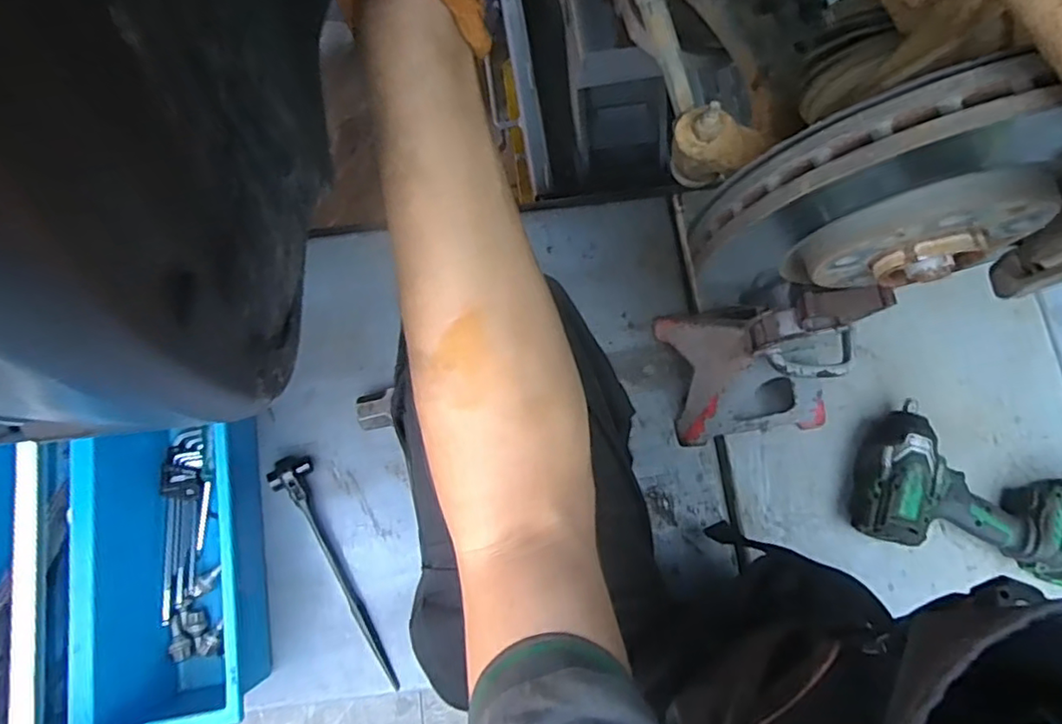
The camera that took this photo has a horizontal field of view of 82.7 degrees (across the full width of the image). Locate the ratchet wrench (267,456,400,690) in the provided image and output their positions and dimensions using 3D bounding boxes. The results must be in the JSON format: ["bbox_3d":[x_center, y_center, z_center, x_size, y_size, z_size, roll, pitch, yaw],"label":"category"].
[{"bbox_3d":[-0.225,0.244,0.709,0.042,0.030,0.292,-30,80,-5],"label":"ratchet wrench"}]

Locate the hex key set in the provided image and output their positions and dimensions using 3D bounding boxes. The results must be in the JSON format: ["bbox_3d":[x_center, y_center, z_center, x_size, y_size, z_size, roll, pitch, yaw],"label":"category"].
[{"bbox_3d":[-0.420,0.192,0.739,0.050,0.044,0.223,-11,79,-2],"label":"hex key set"}]

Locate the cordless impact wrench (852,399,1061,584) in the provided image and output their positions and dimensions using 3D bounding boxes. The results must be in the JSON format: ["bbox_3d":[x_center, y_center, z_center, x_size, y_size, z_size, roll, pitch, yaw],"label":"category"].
[{"bbox_3d":[0.540,0.158,0.713,0.280,0.092,0.156,14,79,3],"label":"cordless impact wrench"}]

